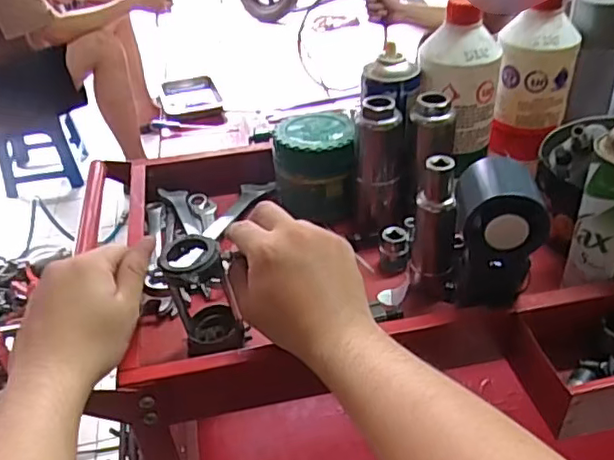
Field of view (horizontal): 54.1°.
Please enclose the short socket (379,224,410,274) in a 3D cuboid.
[{"bbox_3d":[0.089,0.019,0.608,0.028,0.041,0.027,3,37,8],"label":"short socket"}]

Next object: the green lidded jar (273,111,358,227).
[{"bbox_3d":[0.011,-0.076,0.693,0.090,0.090,0.099,-2,36,2],"label":"green lidded jar"}]

